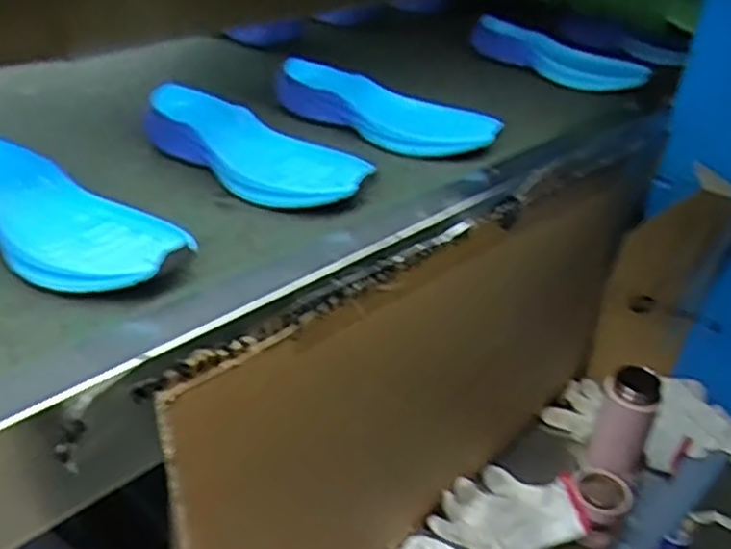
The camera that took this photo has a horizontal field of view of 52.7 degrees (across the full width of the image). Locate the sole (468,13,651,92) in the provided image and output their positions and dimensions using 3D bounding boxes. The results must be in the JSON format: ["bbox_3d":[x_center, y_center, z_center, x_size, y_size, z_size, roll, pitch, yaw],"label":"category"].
[{"bbox_3d":[0.255,-0.297,1.008,0.247,0.066,0.031,27,41,33],"label":"sole"}]

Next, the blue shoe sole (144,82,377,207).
[{"bbox_3d":[-0.105,-0.118,0.694,0.254,0.049,0.102,24,39,30],"label":"blue shoe sole"}]

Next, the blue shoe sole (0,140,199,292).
[{"bbox_3d":[-0.239,-0.047,0.570,0.262,0.048,0.103,26,41,33],"label":"blue shoe sole"}]

